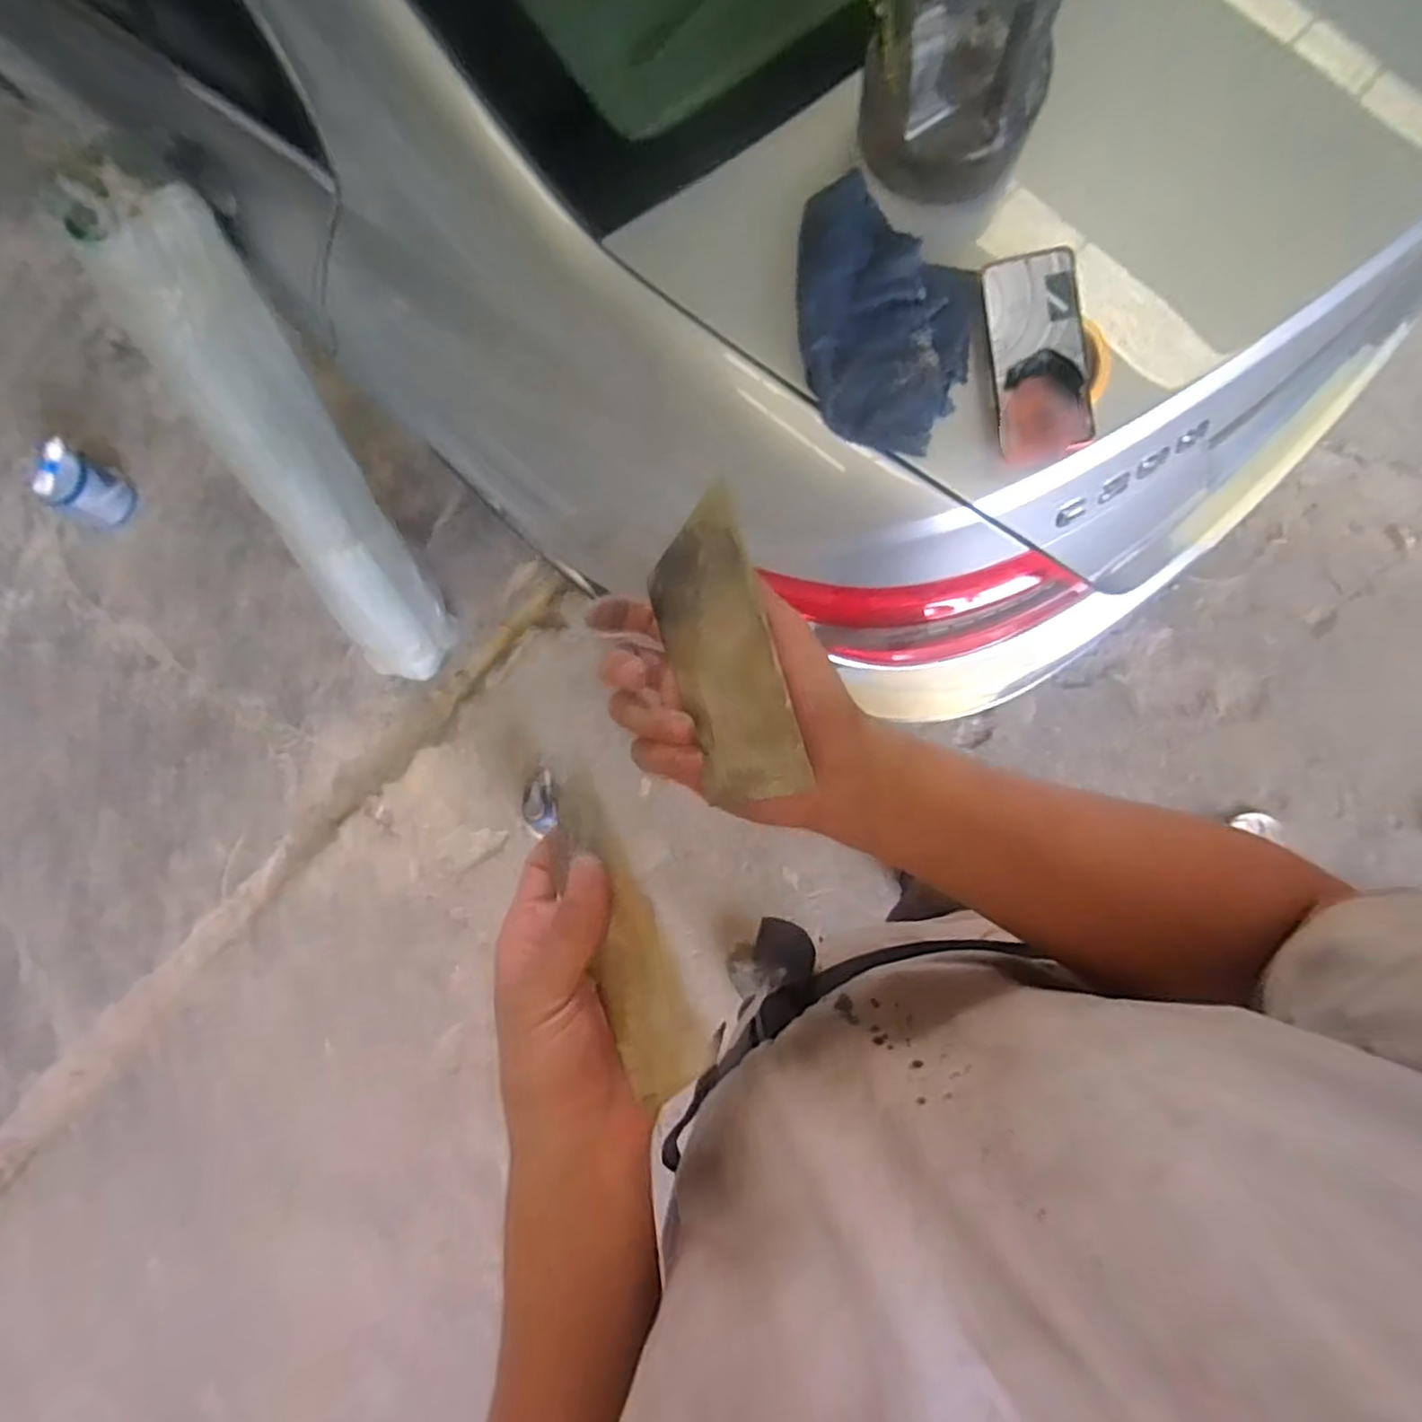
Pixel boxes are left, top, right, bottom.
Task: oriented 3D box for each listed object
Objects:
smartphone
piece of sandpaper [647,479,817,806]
[{"bbox_3d":[0.269,-0.291,0.556,0.072,0.010,0.159,-9,93,14],"label":"smartphone"},{"bbox_3d":[0.006,-0.026,0.323,0.004,0.070,0.136,-15,86,-42],"label":"piece of sandpaper"}]

